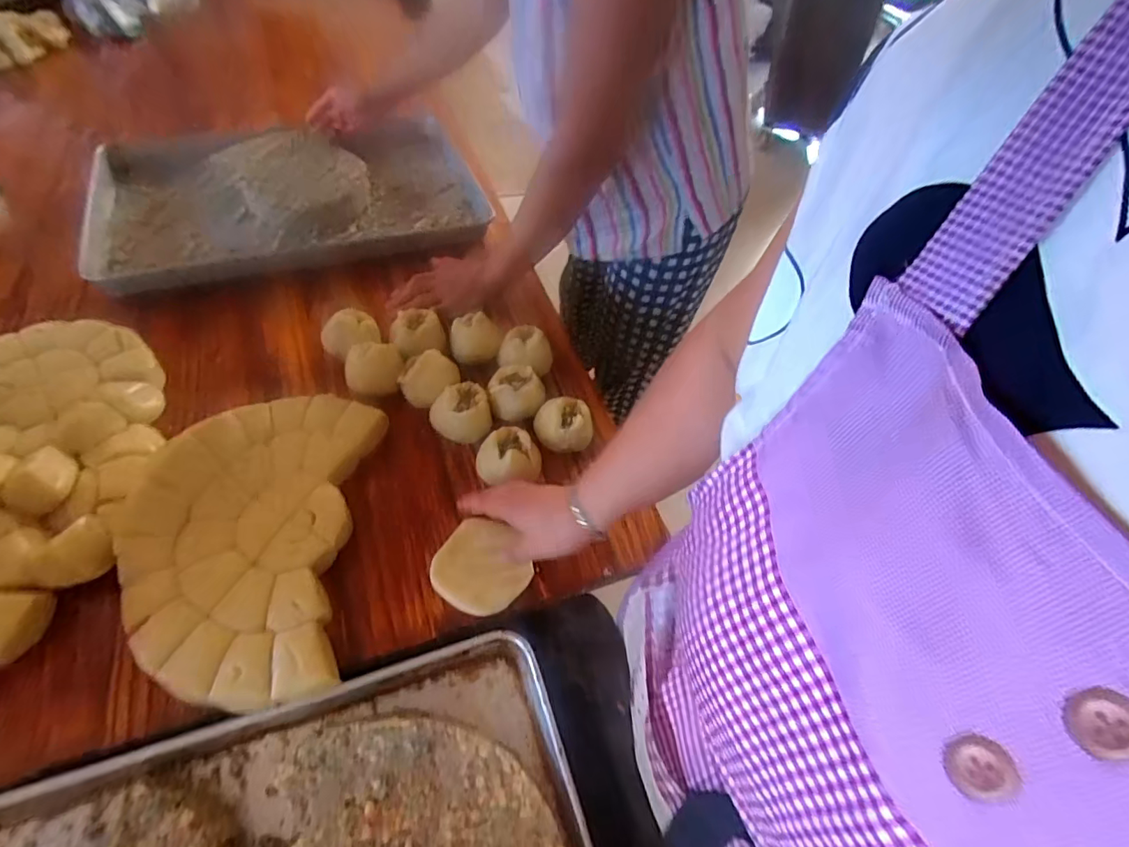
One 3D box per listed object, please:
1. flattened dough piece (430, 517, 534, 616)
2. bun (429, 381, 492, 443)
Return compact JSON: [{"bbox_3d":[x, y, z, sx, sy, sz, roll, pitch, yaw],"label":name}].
[{"bbox_3d":[-0.091,0.156,0.560,0.097,0.020,0.091,3,55,-4],"label":"flattened dough piece"},{"bbox_3d":[-0.133,-0.008,0.661,0.072,0.065,0.061,-11,57,-13],"label":"bun"}]

